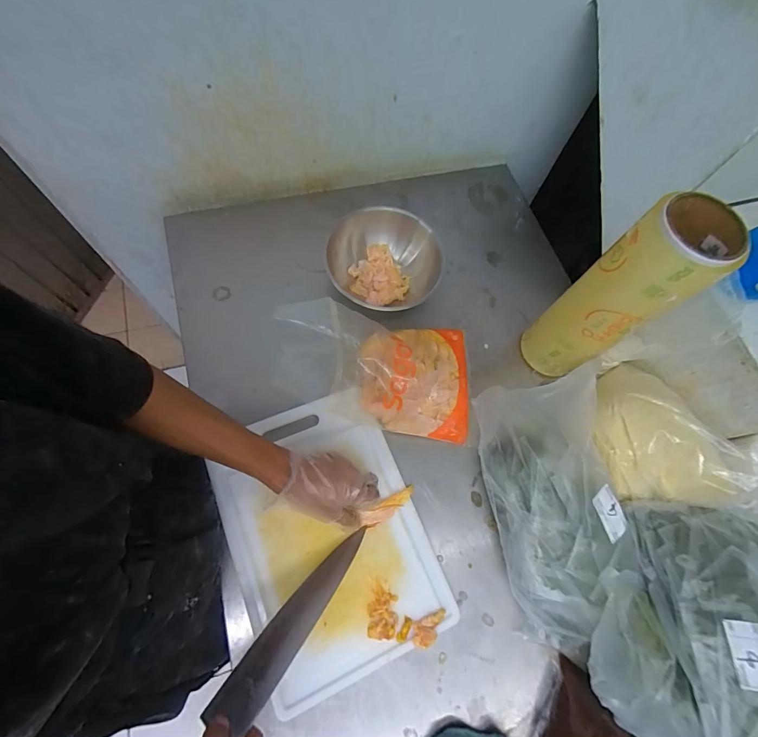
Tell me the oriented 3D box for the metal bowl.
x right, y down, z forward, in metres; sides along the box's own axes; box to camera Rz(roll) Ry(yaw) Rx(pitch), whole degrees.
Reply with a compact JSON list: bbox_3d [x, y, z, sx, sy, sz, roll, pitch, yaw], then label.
[{"bbox_3d":[0.006,-0.182,0.659,0.158,0.091,0.188,-40,78,-18],"label":"metal bowl"}]

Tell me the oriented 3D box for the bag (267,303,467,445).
[{"bbox_3d":[-0.005,0.001,0.586,0.303,0.074,0.184,8,68,-3],"label":"bag"}]

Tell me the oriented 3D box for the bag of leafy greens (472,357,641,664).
[{"bbox_3d":[0.235,0.189,0.508,0.149,0.134,0.347,-6,70,-8],"label":"bag of leafy greens"}]

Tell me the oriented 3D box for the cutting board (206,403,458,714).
[{"bbox_3d":[-0.073,0.218,0.521,0.246,0.018,0.349,-20,71,-13],"label":"cutting board"}]

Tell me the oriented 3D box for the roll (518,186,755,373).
[{"bbox_3d":[0.312,-0.083,0.522,0.100,0.316,0.095,2,69,-5],"label":"roll"}]

